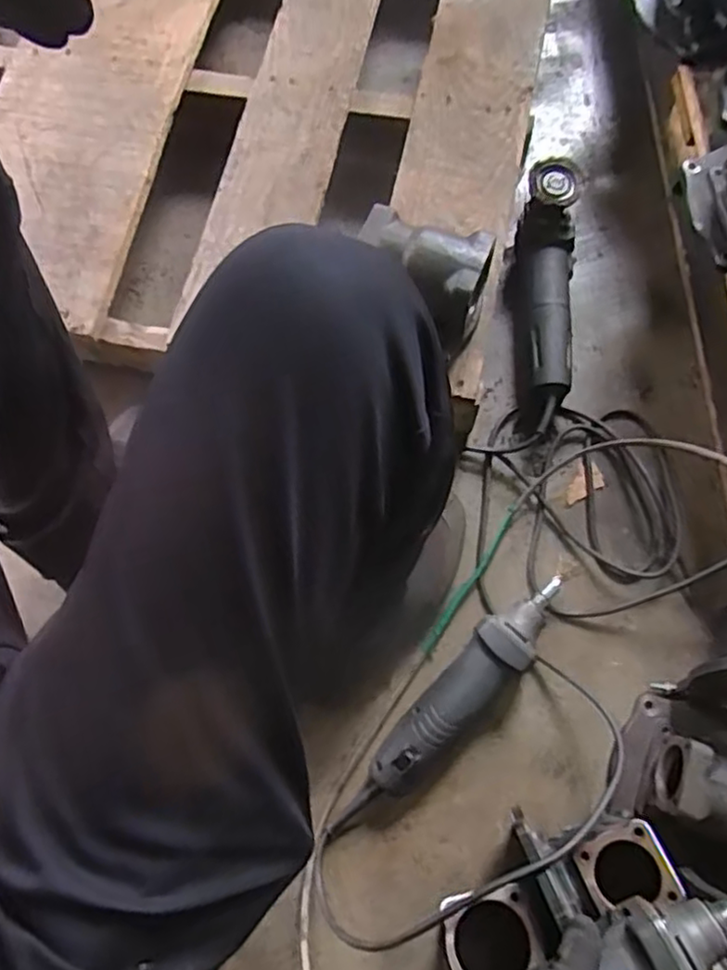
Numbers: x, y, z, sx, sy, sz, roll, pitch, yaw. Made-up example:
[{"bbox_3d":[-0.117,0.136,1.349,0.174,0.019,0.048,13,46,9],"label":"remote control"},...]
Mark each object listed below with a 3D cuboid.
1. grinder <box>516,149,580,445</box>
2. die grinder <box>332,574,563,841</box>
[{"bbox_3d":[0.213,-0.217,0.783,0.066,0.096,0.311,4,74,2],"label":"grinder"},{"bbox_3d":[0.090,0.230,0.682,0.063,0.059,0.322,39,78,12],"label":"die grinder"}]

